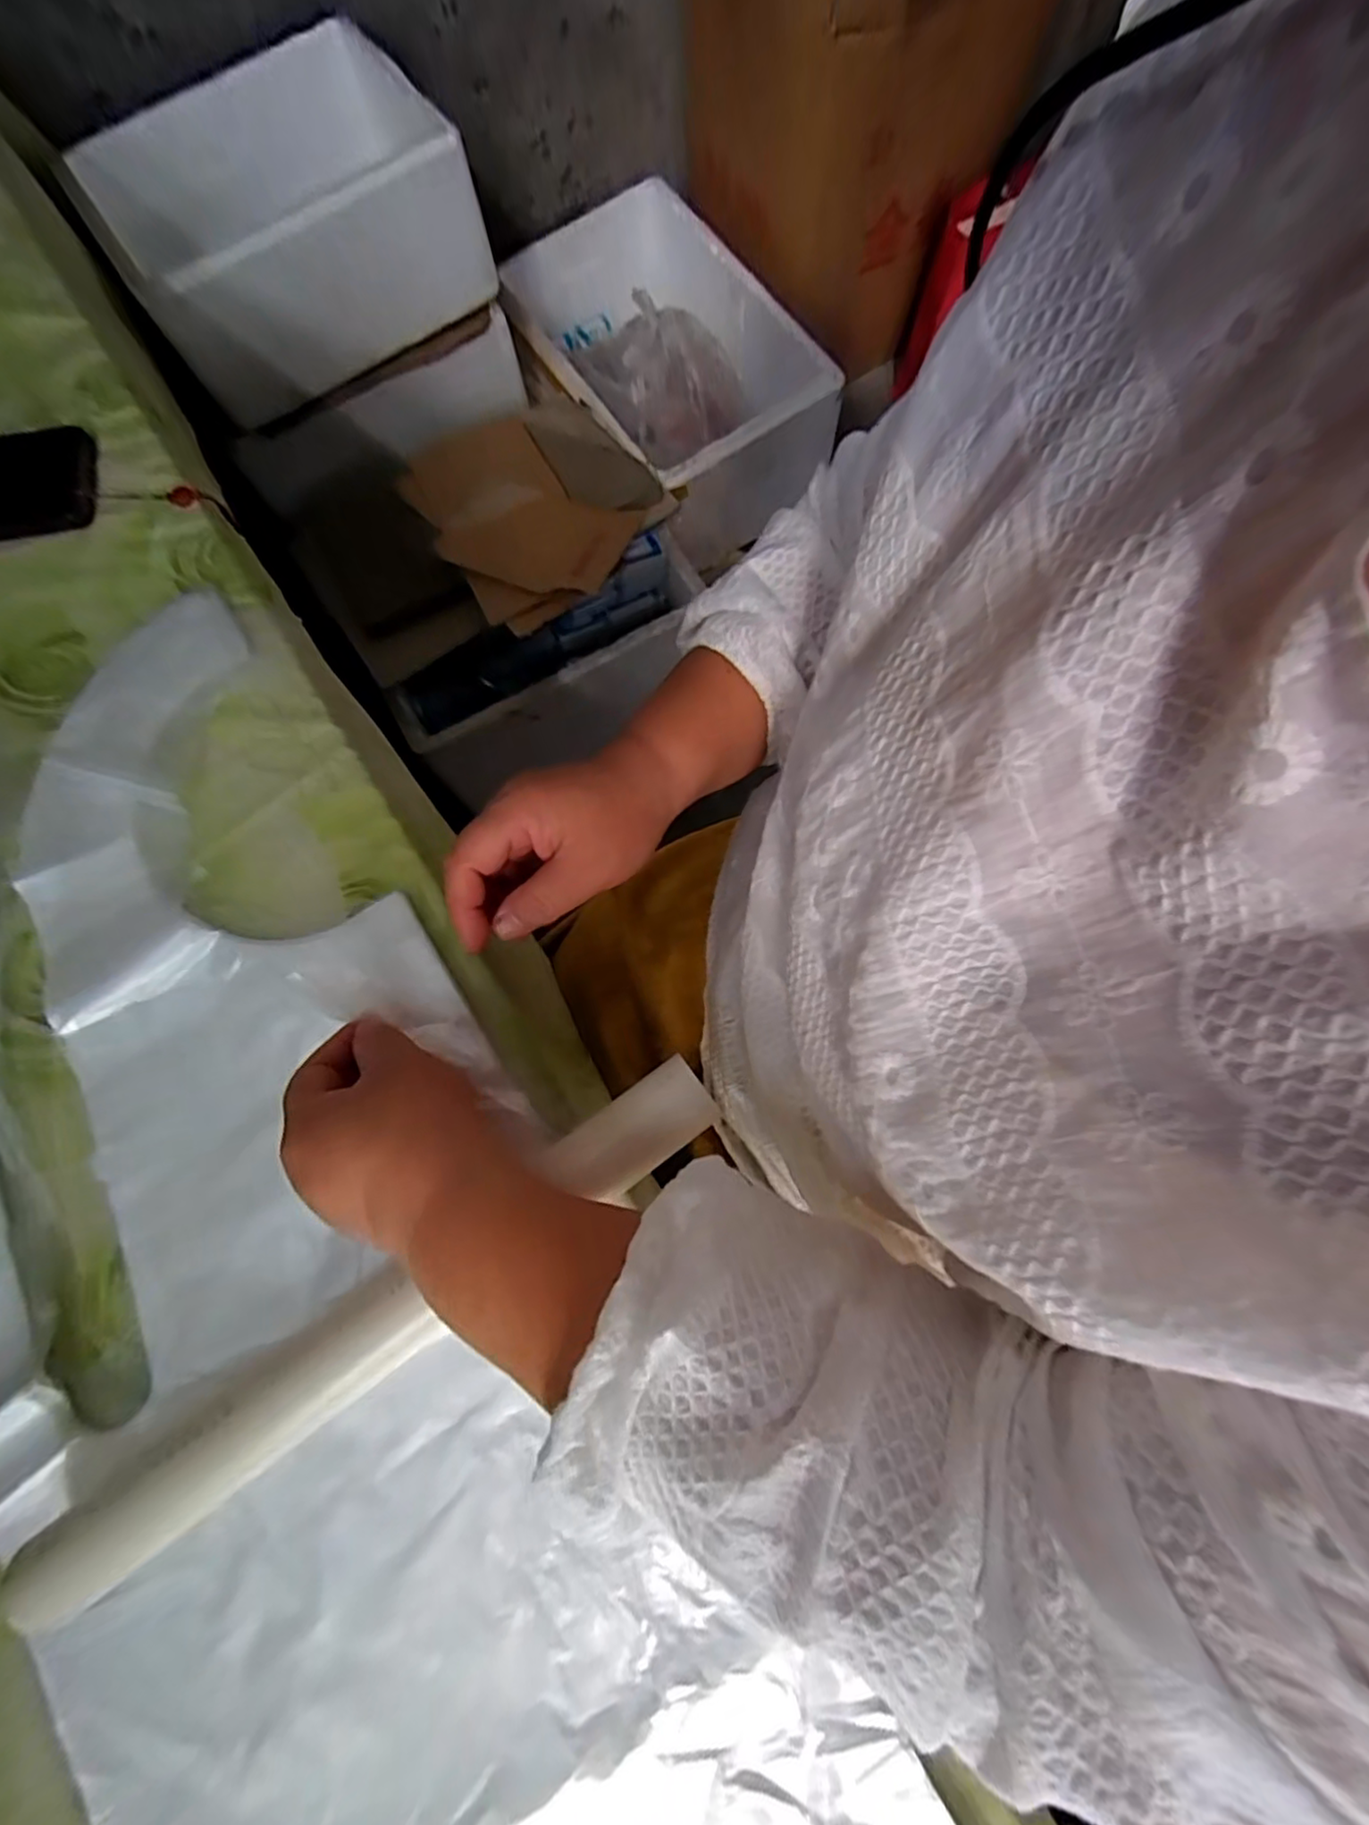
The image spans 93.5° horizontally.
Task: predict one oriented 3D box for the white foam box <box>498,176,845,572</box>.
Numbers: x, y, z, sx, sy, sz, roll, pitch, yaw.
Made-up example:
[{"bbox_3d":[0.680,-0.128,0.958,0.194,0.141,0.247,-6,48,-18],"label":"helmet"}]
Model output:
[{"bbox_3d":[-0.034,-0.926,1.111,0.333,0.250,0.568,-36,79,-7],"label":"white foam box"}]

